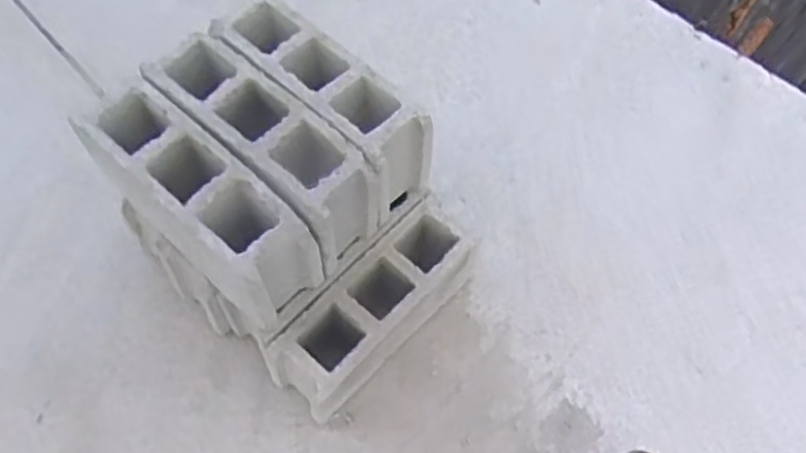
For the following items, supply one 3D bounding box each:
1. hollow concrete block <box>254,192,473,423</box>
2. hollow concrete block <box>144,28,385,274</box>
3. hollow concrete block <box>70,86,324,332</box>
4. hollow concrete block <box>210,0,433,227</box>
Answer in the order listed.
[{"bbox_3d":[-0.045,0.146,1.175,0.128,0.200,0.369,41,68,15],"label":"hollow concrete block"},{"bbox_3d":[-0.210,-0.117,1.049,0.363,0.181,0.117,40,68,15],"label":"hollow concrete block"},{"bbox_3d":[-0.295,-0.022,1.032,0.354,0.210,0.119,39,68,14],"label":"hollow concrete block"},{"bbox_3d":[-0.128,-0.191,1.125,0.372,0.200,0.120,40,68,15],"label":"hollow concrete block"}]

